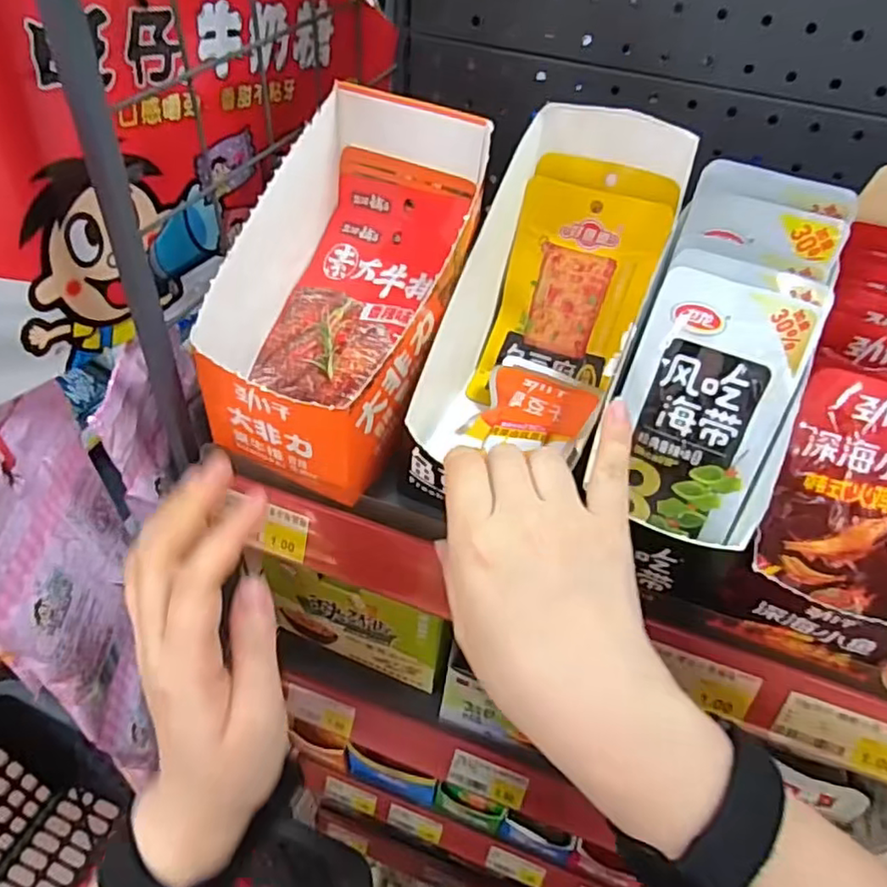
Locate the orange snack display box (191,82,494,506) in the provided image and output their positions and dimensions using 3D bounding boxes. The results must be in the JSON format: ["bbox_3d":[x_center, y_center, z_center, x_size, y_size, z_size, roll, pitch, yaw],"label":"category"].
[{"bbox_3d":[-0.051,-0.081,0.337,0.111,0.146,0.153,18,45,10],"label":"orange snack display box"}]

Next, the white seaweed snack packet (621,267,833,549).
[{"bbox_3d":[0.120,-0.015,0.294,0.069,0.119,0.009,17,15,16],"label":"white seaweed snack packet"}]

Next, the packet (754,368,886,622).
[{"bbox_3d":[0.179,0.023,0.274,0.065,0.099,0.009,16,17,12],"label":"packet"}]

